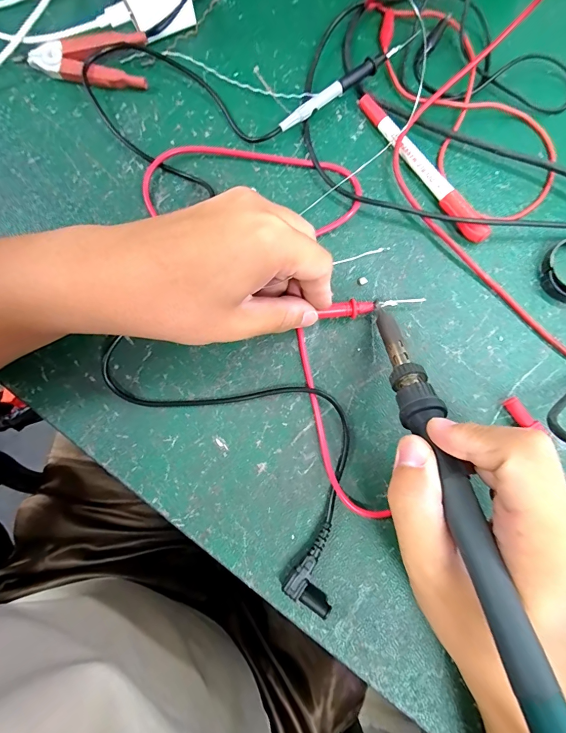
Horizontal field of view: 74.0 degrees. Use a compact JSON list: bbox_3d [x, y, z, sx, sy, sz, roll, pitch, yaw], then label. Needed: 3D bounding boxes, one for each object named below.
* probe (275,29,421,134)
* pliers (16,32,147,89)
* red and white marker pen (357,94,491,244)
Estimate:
[{"bbox_3d":[0.051,-0.214,0.283,0.132,0.015,0.008,-39,82,-7],"label":"probe"},{"bbox_3d":[-0.152,-0.237,0.289,0.097,0.016,0.037,6,79,1],"label":"pliers"},{"bbox_3d":[0.097,-0.143,0.269,0.017,0.016,0.137,-32,81,-6],"label":"red and white marker pen"}]

